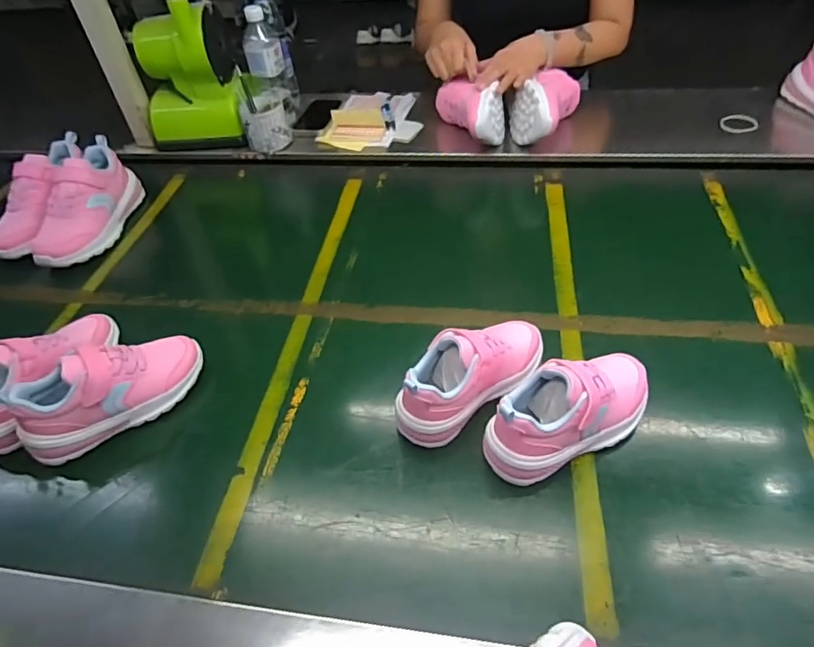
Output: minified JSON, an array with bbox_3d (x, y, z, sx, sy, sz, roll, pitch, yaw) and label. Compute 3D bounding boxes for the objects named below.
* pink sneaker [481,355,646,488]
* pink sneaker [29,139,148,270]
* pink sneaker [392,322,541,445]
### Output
[{"bbox_3d":[0.172,0.085,0.521,0.197,0.094,0.072,-18,48,-14],"label":"pink sneaker"},{"bbox_3d":[-0.532,-0.190,0.853,0.085,0.105,0.236,1,46,4],"label":"pink sneaker"},{"bbox_3d":[0.071,0.049,0.570,0.200,0.098,0.073,-31,52,-24],"label":"pink sneaker"}]

